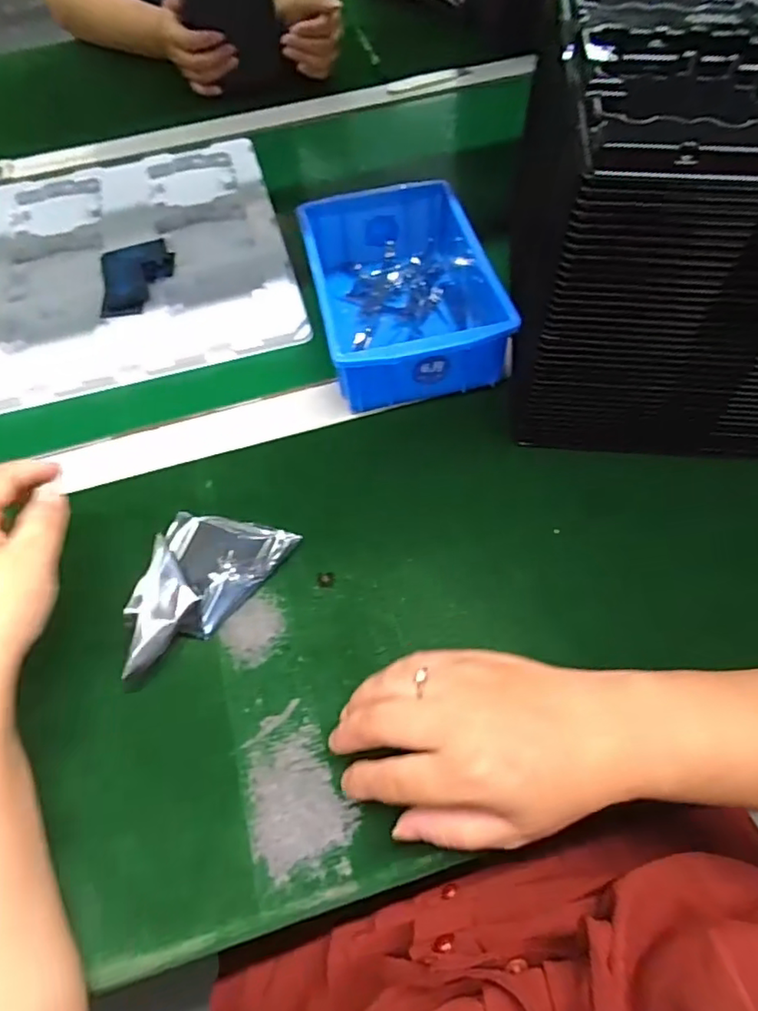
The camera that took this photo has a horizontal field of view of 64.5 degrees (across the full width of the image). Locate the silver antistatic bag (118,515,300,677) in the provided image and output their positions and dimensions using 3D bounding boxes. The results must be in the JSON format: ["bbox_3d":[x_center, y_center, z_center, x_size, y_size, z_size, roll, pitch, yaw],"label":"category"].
[{"bbox_3d":[-0.103,0.048,0.372,0.081,0.038,0.109,1,59,5],"label":"silver antistatic bag"}]

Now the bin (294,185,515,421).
[{"bbox_3d":[0.017,-0.178,0.486,0.130,0.056,0.202,-12,59,-3],"label":"bin"}]

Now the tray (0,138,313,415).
[{"bbox_3d":[-0.232,-0.241,0.562,0.277,0.020,0.318,-15,59,-5],"label":"tray"}]

